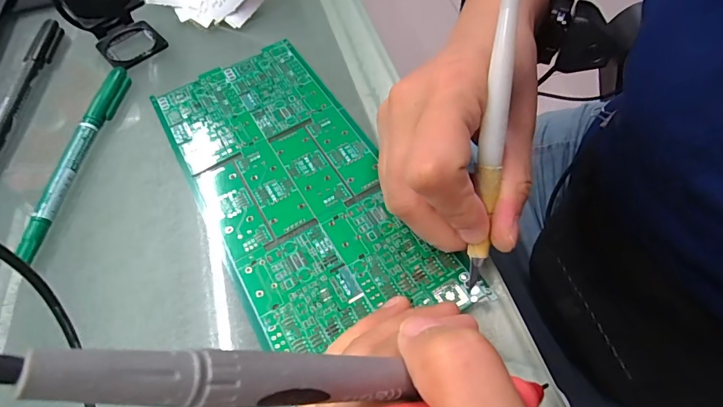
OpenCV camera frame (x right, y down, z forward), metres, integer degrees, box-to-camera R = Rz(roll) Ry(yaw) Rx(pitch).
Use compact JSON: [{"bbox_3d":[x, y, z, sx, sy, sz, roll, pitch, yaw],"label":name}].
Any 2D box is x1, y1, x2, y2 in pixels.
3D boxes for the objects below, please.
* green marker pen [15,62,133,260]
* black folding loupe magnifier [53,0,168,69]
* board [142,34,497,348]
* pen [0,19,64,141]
[{"bbox_3d":[-0.166,-0.031,0.237,0.011,0.012,0.134,0,59,4],"label":"green marker pen"},{"bbox_3d":[-0.173,-0.131,0.274,0.045,0.054,0.050,-36,63,-16],"label":"black folding loupe magnifier"},{"bbox_3d":[-0.040,-0.015,0.223,0.096,0.004,0.209,-29,61,-13],"label":"board"},{"bbox_3d":[-0.229,-0.077,0.270,0.010,0.009,0.142,-6,59,0],"label":"pen"}]

